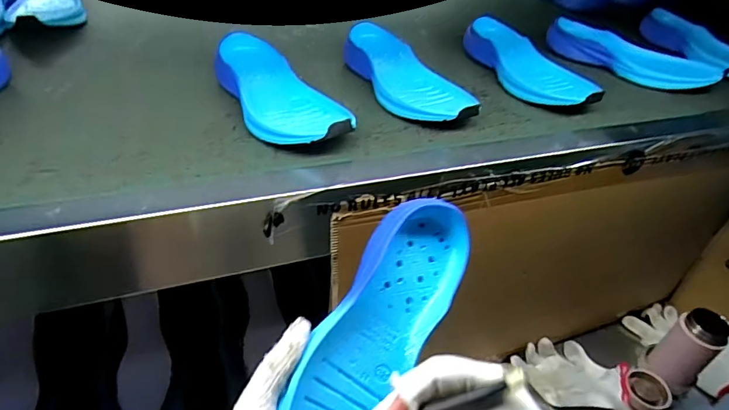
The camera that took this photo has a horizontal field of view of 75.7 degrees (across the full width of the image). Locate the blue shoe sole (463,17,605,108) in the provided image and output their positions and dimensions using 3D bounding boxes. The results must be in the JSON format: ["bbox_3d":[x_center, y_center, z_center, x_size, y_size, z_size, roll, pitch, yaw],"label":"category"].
[{"bbox_3d":[0.237,-0.210,0.698,0.091,0.037,0.249,-6,42,-15],"label":"blue shoe sole"}]

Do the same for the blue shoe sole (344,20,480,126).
[{"bbox_3d":[0.058,-0.174,0.632,0.098,0.040,0.254,-13,41,-20],"label":"blue shoe sole"}]

